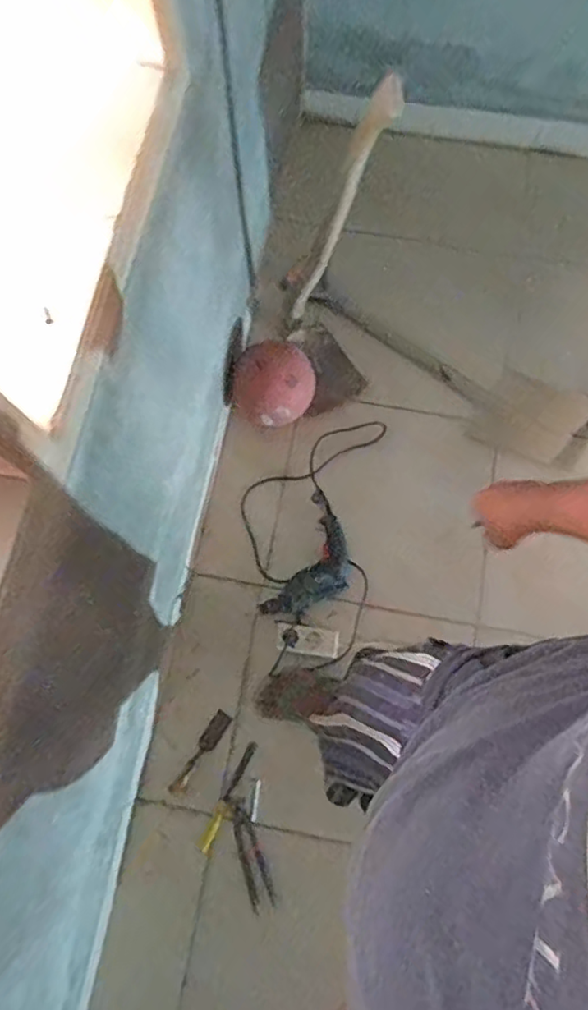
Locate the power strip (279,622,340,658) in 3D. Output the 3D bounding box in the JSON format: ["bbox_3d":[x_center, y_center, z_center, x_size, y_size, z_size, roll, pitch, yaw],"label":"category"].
[{"bbox_3d":[0.034,0.308,1.400,0.133,0.027,0.061,10,78,2],"label":"power strip"}]

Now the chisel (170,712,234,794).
[{"bbox_3d":[-0.205,0.541,1.345,0.038,0.033,0.197,34,80,7],"label":"chisel"}]

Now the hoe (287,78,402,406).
[{"bbox_3d":[0.093,-0.445,1.251,0.167,0.755,0.244,-17,78,-4],"label":"hoe"}]

